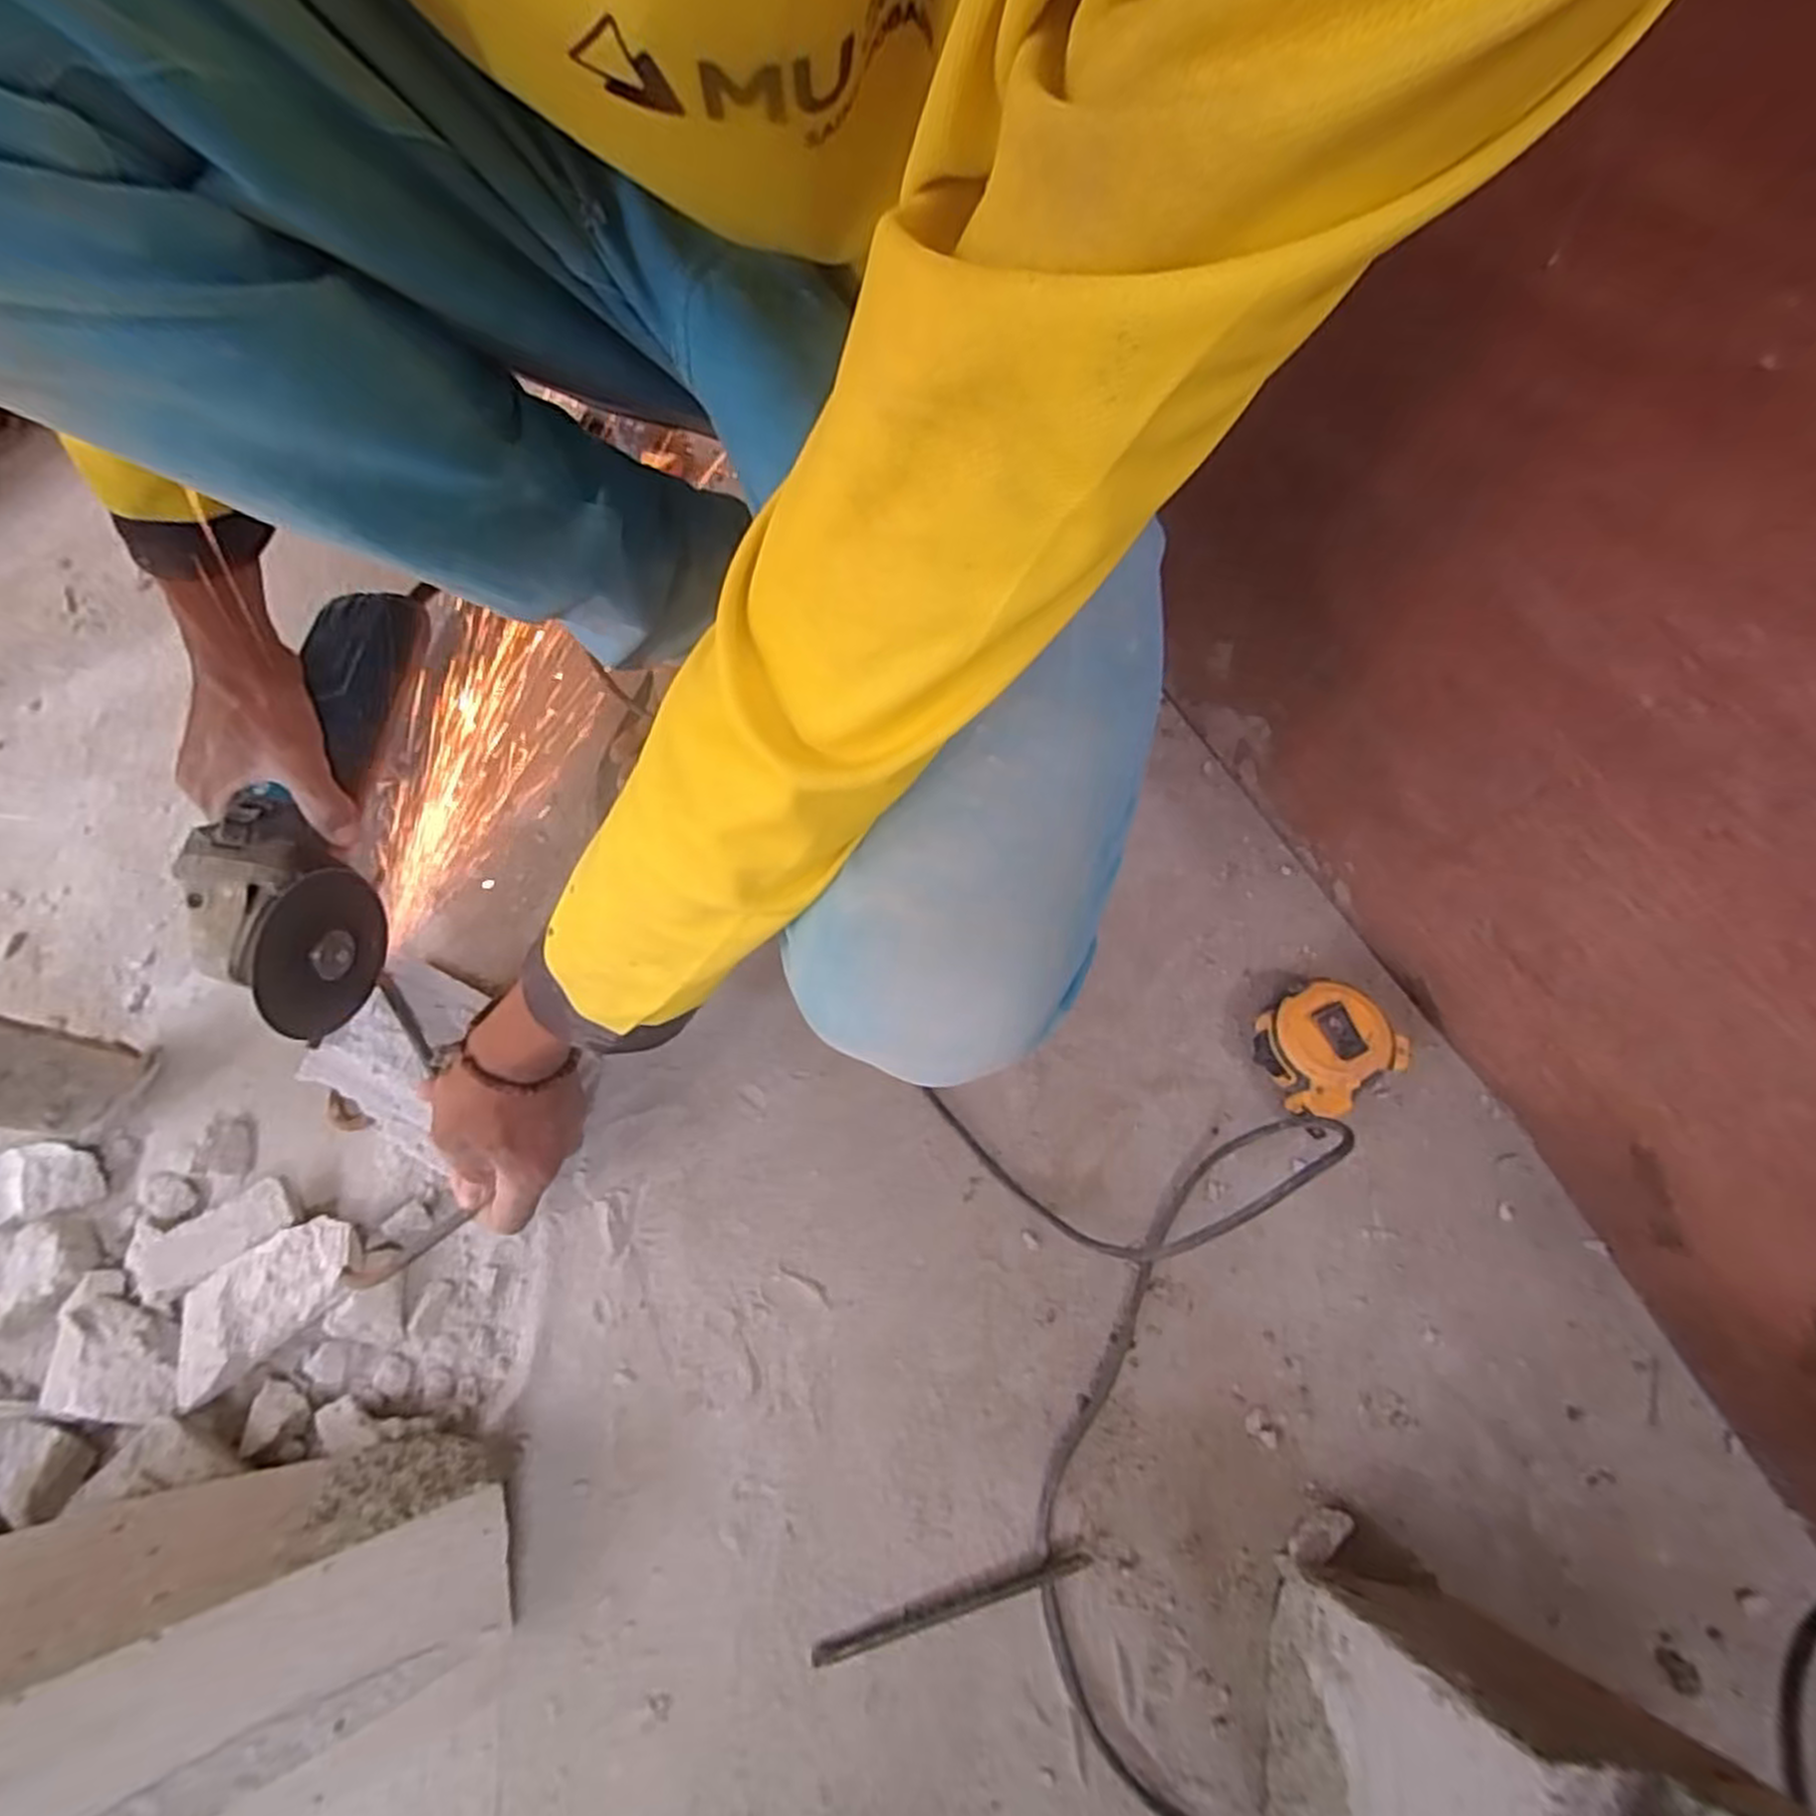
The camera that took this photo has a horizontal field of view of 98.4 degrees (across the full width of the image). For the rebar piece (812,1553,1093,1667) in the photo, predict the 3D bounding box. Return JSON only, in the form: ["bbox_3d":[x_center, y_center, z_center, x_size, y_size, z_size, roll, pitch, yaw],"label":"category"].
[{"bbox_3d":[0.025,0.377,0.419,0.151,0.007,0.012,-15,70,-6],"label":"rebar piece"}]

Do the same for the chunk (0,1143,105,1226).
[{"bbox_3d":[-0.544,0.171,0.487,0.072,0.019,0.044,-14,70,-6],"label":"chunk"}]

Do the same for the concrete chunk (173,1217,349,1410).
[{"bbox_3d":[-0.376,0.229,0.463,0.106,0.024,0.059,-37,74,-14],"label":"concrete chunk"}]

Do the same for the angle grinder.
[{"bbox_3d":[-0.366,-0.064,0.489,0.074,0.082,0.277,0,73,-1],"label":"angle grinder"}]

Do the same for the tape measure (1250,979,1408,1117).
[{"bbox_3d":[0.266,0.090,0.511,0.077,0.048,0.072,0,69,-1],"label":"tape measure"}]

